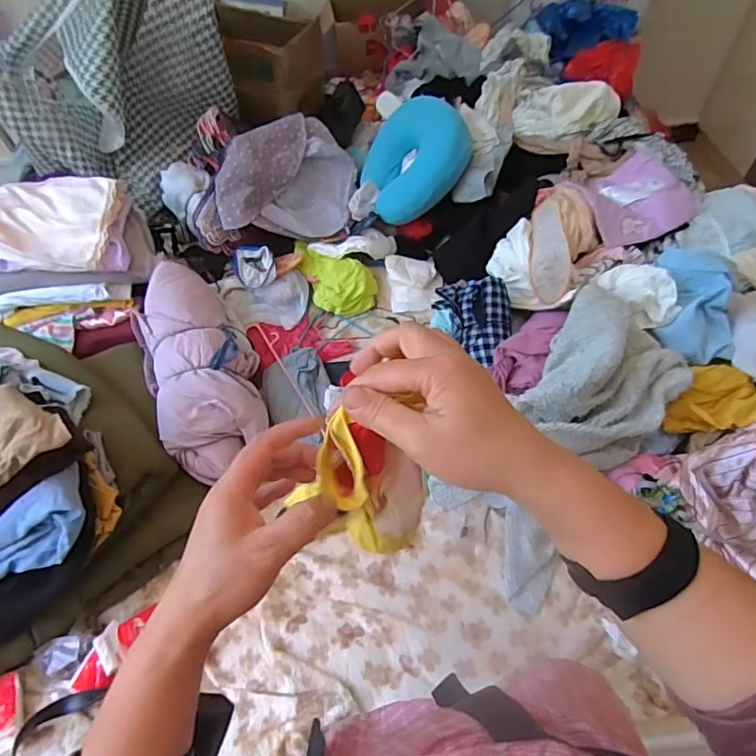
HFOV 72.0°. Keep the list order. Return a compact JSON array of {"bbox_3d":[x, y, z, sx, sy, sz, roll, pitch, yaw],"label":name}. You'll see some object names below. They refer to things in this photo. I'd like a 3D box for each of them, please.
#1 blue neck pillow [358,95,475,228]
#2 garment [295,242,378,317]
[{"bbox_3d":[0.095,-0.523,1.260,0.095,0.270,0.286,12,42,-46],"label":"blue neck pillow"},{"bbox_3d":[-0.095,-0.241,1.205,0.140,0.052,0.232,-22,57,-13],"label":"garment"}]

